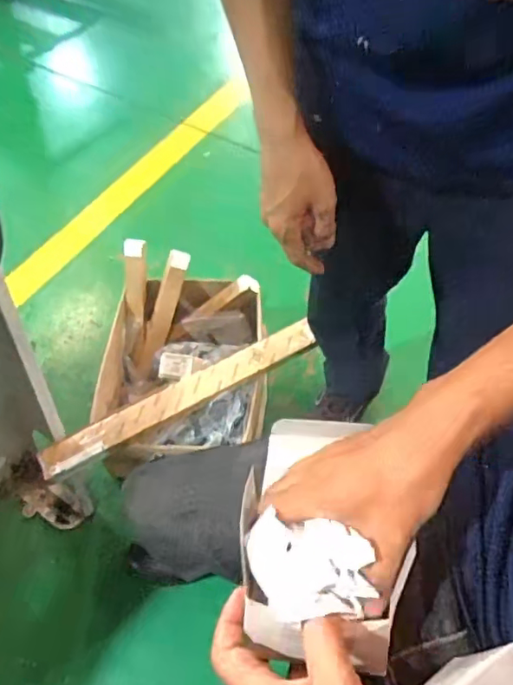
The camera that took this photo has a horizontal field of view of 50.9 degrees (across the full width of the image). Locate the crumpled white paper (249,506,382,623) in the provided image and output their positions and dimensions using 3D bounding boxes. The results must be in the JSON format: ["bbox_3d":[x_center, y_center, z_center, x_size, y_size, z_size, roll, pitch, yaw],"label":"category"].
[{"bbox_3d":[0.035,0.158,0.373,0.078,0.044,0.060,3,75,10],"label":"crumpled white paper"}]

